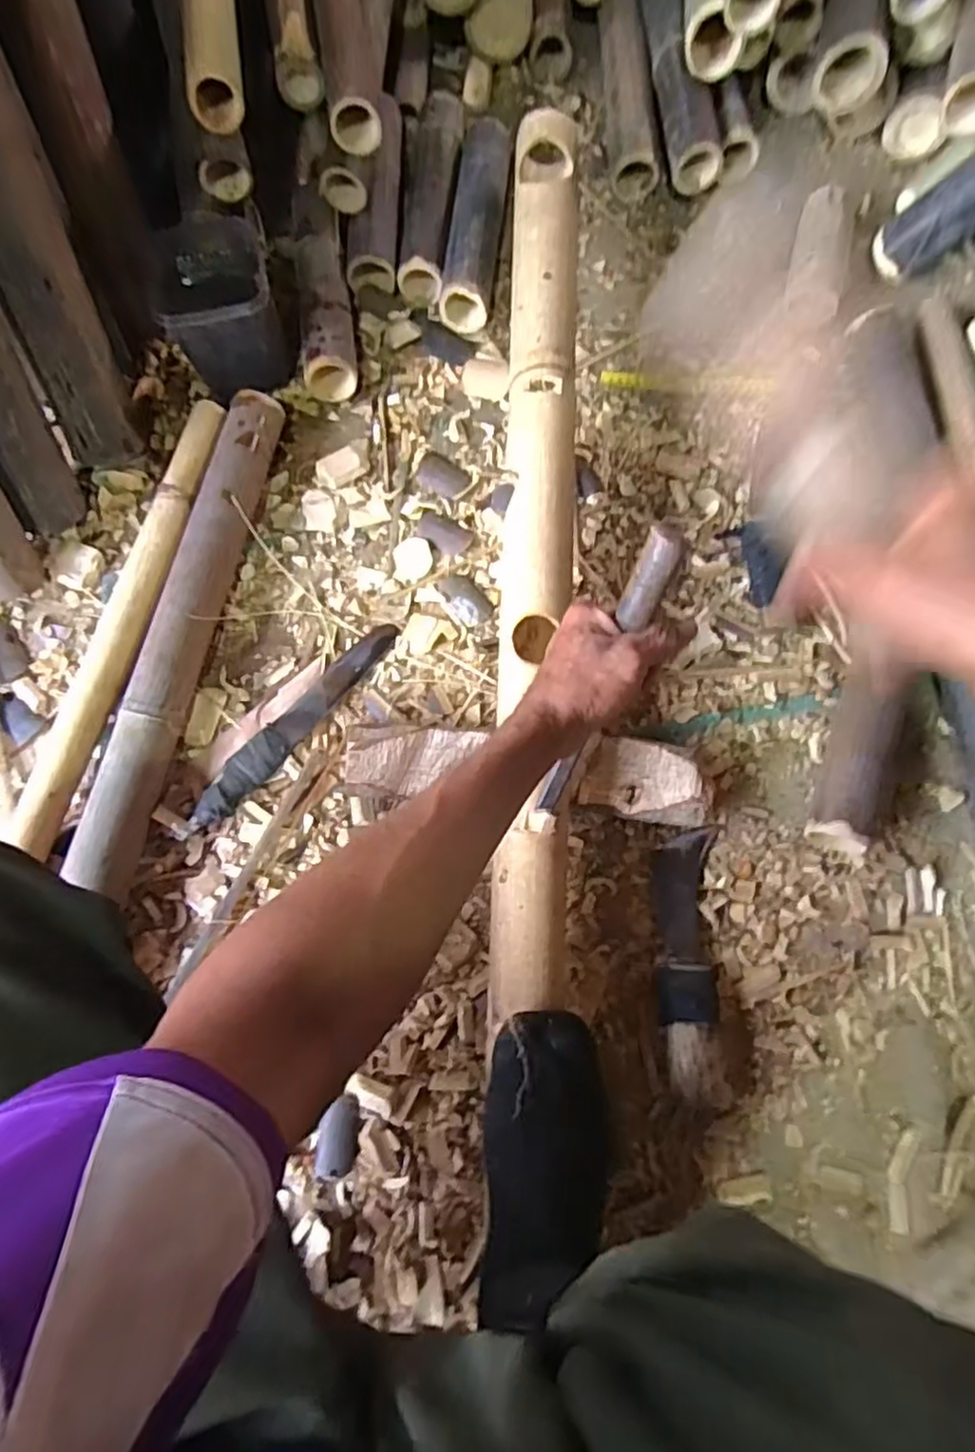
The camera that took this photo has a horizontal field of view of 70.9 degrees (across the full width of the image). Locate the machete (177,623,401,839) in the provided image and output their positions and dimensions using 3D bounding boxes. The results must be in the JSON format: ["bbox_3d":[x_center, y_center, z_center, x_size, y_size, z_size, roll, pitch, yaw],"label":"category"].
[{"bbox_3d":[-0.187,-0.002,0.663,0.035,0.028,0.271,39,79,9],"label":"machete"}]

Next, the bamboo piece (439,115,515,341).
[{"bbox_3d":[-0.011,-0.577,0.785,0.057,0.065,0.266,6,76,1],"label":"bamboo piece"}]

